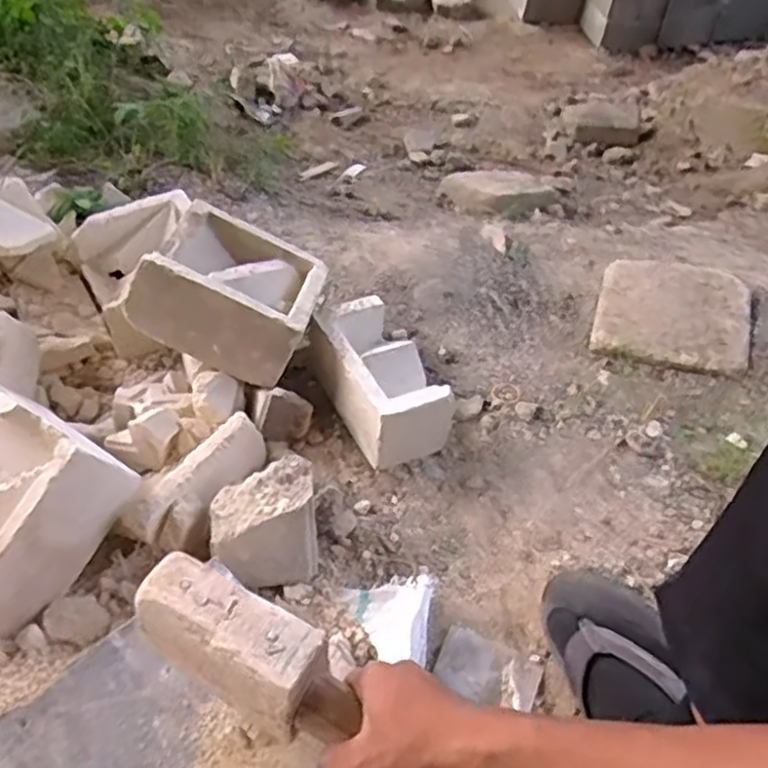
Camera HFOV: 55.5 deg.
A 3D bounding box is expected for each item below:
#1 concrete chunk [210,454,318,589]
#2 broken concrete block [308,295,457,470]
[{"bbox_3d":[-0.125,0.144,0.762,0.108,0.071,0.109,-6,47,-10],"label":"concrete chunk"},{"bbox_3d":[-0.006,-0.011,0.928,0.108,0.092,0.199,-20,51,-22],"label":"broken concrete block"}]

